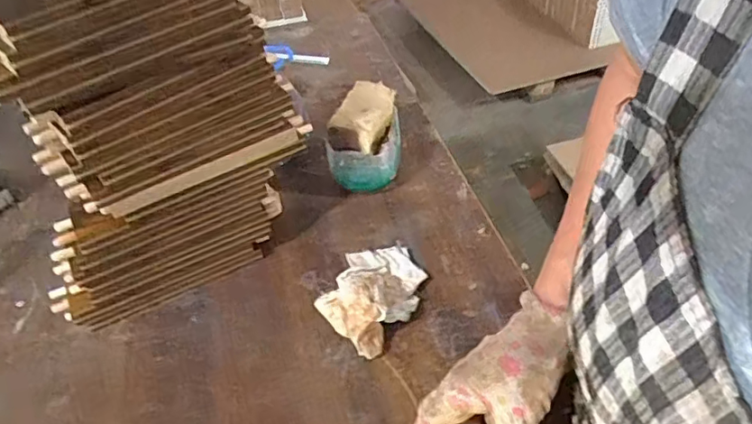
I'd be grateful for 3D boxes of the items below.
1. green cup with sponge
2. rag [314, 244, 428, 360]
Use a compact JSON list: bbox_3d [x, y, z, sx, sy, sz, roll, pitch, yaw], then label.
[{"bbox_3d":[-0.012,-0.086,0.652,0.082,0.101,0.103,-1,44,4],"label":"green cup with sponge"},{"bbox_3d":[0.000,0.069,0.522,0.082,0.052,0.124,27,52,29],"label":"rag"}]

